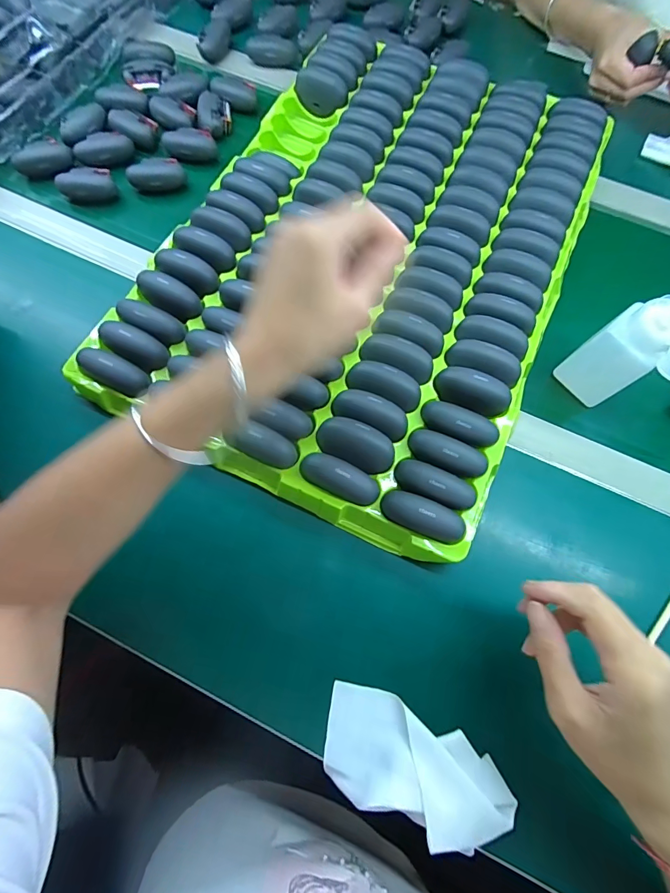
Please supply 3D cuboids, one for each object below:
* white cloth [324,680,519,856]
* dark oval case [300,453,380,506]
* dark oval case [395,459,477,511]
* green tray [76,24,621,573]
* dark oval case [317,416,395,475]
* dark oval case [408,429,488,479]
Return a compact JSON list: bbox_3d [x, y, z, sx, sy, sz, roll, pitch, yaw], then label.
[{"bbox_3d":[0.059,0.236,0.281,0.141,0.019,0.069,23,72,6],"label":"white cloth"},{"bbox_3d":[0.004,0.025,0.315,0.068,0.023,0.028,26,73,7],"label":"dark oval case"},{"bbox_3d":[0.083,0.032,0.316,0.068,0.025,0.026,28,73,7],"label":"dark oval case"},{"bbox_3d":[0.043,-0.215,0.409,0.382,0.046,0.561,24,72,6],"label":"green tray"},{"bbox_3d":[0.018,-0.002,0.332,0.068,0.020,0.034,24,73,6],"label":"dark oval case"},{"bbox_3d":[0.098,0.006,0.326,0.068,0.021,0.032,14,72,3],"label":"dark oval case"}]

